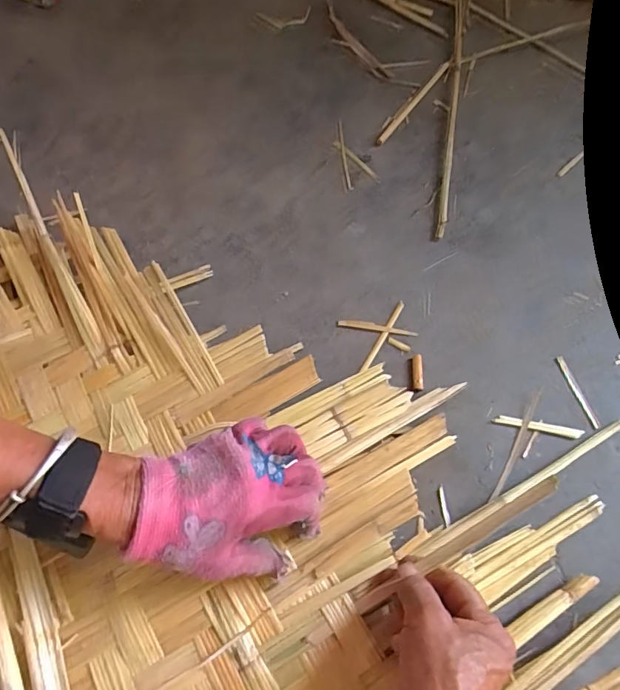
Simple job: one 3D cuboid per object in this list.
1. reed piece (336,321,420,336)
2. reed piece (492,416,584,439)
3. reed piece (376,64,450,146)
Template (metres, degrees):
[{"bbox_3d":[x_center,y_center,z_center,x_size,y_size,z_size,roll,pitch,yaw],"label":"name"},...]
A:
[{"bbox_3d":[0.062,-0.017,0.445,0.073,0.004,0.008,9,65,1],"label":"reed piece"},{"bbox_3d":[0.196,0.069,0.410,0.074,0.004,0.007,12,65,2],"label":"reed piece"},{"bbox_3d":[0.125,-0.293,0.577,0.010,0.005,0.164,33,67,12],"label":"reed piece"}]

